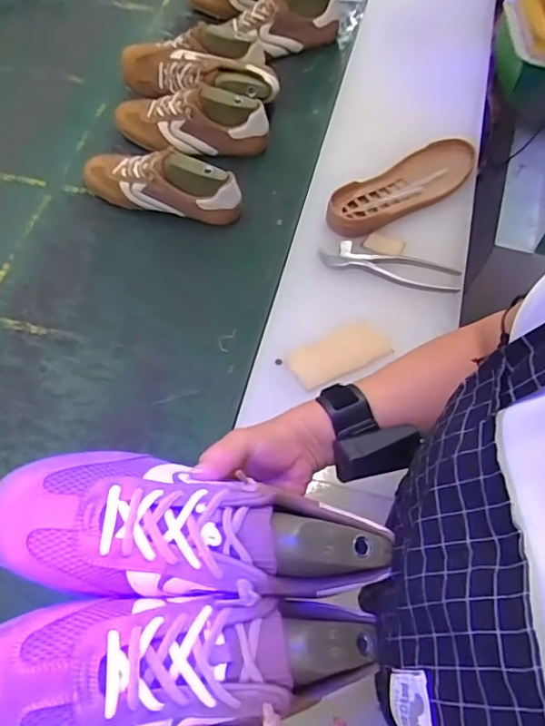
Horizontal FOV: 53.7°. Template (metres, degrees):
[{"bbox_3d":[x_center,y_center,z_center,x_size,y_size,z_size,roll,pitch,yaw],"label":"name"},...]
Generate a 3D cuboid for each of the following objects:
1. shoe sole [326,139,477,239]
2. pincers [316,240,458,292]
[{"bbox_3d":[0.195,-0.260,0.795,0.251,0.026,0.085,-32,66,-15],"label":"shoe sole"},{"bbox_3d":[0.160,-0.133,0.745,0.188,0.018,0.048,16,63,9],"label":"pincers"}]

